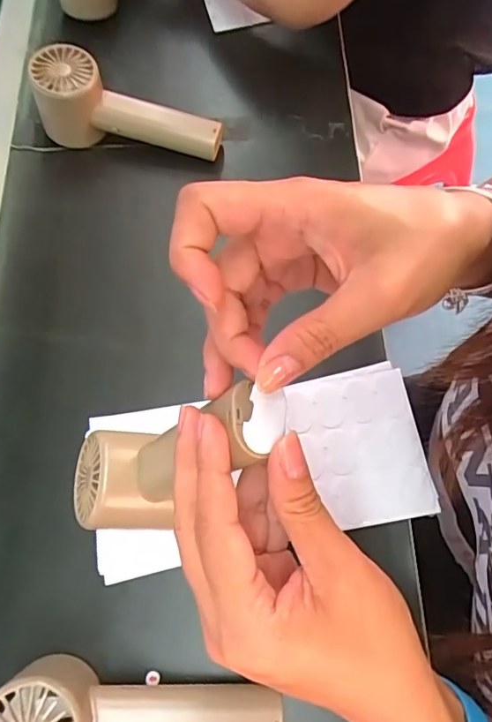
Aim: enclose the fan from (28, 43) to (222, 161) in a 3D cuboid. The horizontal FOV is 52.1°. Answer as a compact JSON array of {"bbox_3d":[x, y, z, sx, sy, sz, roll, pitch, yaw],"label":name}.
[{"bbox_3d":[-0.099,-0.211,0.433,0.157,0.056,0.053,13,70,-7],"label":"fan"}]

